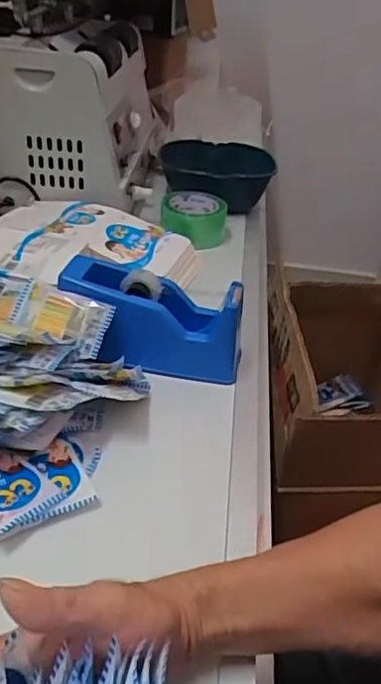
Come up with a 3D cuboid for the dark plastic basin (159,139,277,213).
[{"bbox_3d":[0.046,-0.300,1.009,0.201,0.083,0.162,4,35,-2],"label":"dark plastic basin"}]

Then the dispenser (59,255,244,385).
[{"bbox_3d":[-0.042,-0.021,0.606,0.193,0.087,0.080,10,35,7],"label":"dispenser"}]

